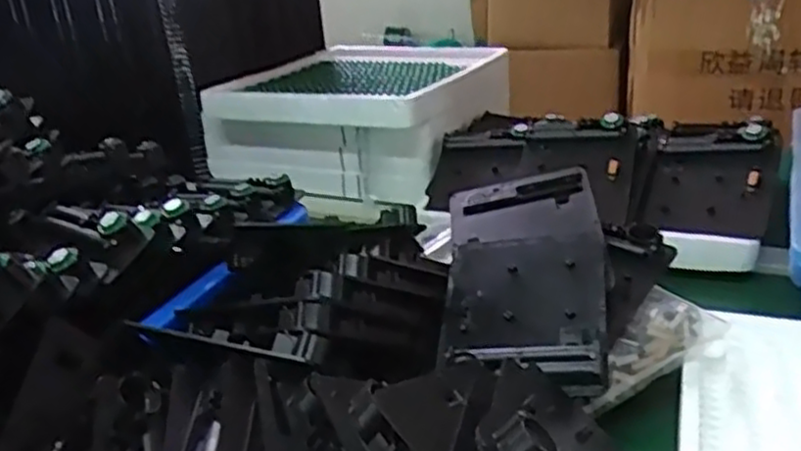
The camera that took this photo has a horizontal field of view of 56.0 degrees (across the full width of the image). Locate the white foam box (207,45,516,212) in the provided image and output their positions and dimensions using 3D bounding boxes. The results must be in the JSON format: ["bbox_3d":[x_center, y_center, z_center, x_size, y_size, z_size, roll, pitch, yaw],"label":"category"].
[{"bbox_3d":[-0.041,-0.143,0.966,0.316,0.117,0.314,10,27,32],"label":"white foam box"}]

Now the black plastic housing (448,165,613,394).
[{"bbox_3d":[0.091,0.038,0.541,0.111,0.035,0.204,-10,38,14],"label":"black plastic housing"}]

